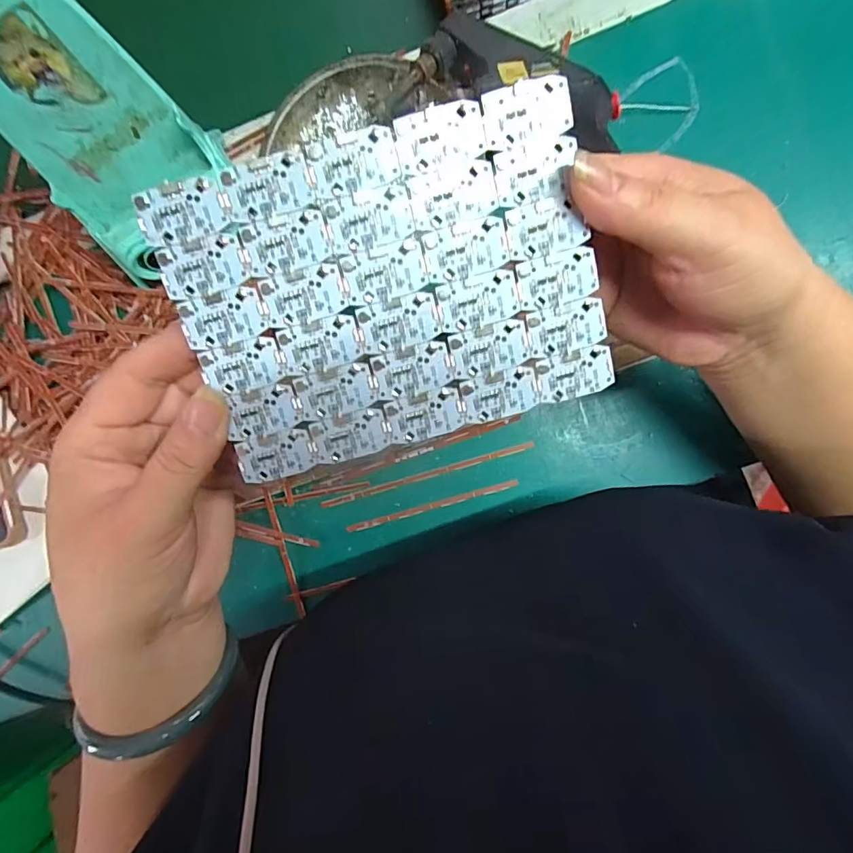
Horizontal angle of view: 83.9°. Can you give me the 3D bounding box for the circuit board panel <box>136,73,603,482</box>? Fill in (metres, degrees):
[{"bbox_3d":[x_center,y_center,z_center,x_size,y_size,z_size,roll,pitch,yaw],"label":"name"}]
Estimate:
[{"bbox_3d":[-0.012,-0.046,0.170,0.143,0.004,0.105,-15,106,1],"label":"circuit board panel"}]

